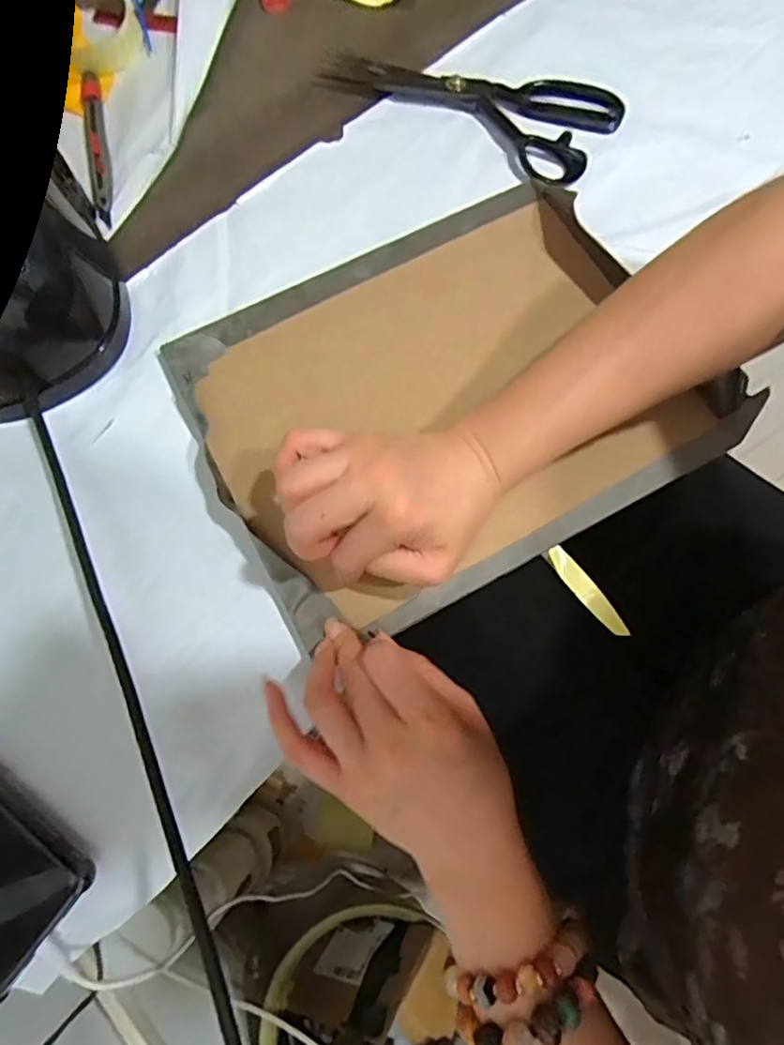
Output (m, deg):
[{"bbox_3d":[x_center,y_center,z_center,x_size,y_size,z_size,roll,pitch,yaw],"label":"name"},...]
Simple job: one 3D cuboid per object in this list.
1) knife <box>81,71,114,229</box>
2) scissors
[{"bbox_3d":[-0.241,-0.308,0.476,0.016,0.010,0.158,-12,72,-2],"label":"knife"},{"bbox_3d":[0.056,-0.344,0.476,0.244,0.010,0.096,21,74,8],"label":"scissors"}]

